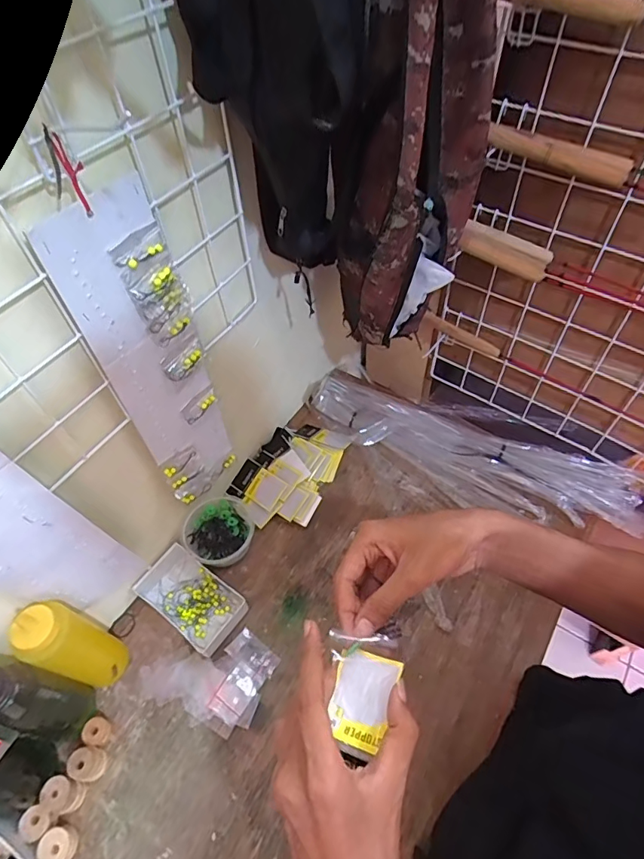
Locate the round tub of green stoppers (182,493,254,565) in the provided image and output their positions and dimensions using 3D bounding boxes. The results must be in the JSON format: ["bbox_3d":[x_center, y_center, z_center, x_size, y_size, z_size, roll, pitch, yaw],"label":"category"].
[{"bbox_3d":[-0.142,0.146,0.696,0.084,0.063,0.100,25,60,20],"label":"round tub of green stoppers"}]

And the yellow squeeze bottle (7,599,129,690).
[{"bbox_3d":[-0.280,0.248,0.554,0.056,0.191,0.059,-2,54,2],"label":"yellow squeeze bottle"}]

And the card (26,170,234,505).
[{"bbox_3d":[-0.160,-0.055,0.500,0.018,0.371,0.104,34,63,24],"label":"card"}]

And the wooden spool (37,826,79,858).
[{"bbox_3d":[-0.281,0.444,0.515,0.031,0.025,0.033,-2,54,2],"label":"wooden spool"}]

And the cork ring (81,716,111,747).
[{"bbox_3d":[-0.268,0.359,0.576,0.028,0.028,0.026,-2,54,2],"label":"cork ring"}]

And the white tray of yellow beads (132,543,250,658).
[{"bbox_3d":[-0.182,0.228,0.666,0.148,0.022,0.084,30,61,23],"label":"white tray of yellow beads"}]

